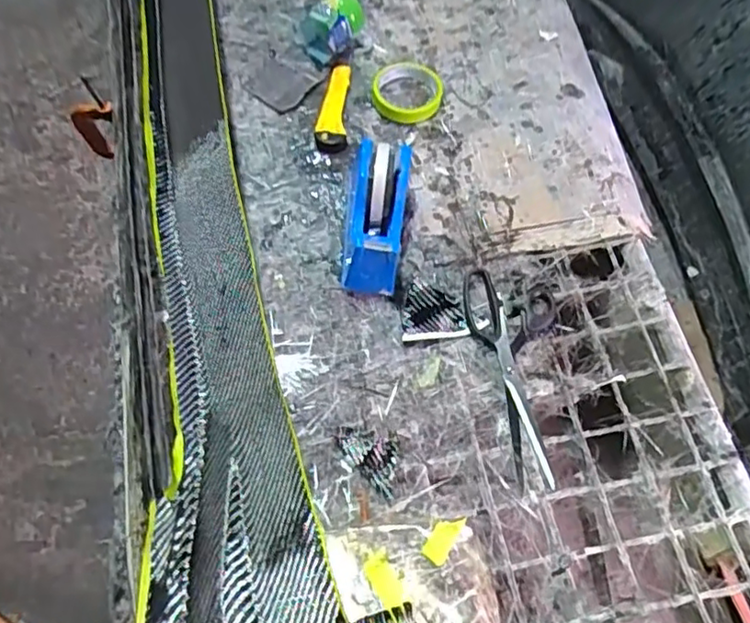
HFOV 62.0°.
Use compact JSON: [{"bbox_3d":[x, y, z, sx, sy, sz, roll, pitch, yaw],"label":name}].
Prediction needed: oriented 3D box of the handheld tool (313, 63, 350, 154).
[{"bbox_3d":[-0.054,-0.264,0.793,0.039,0.032,0.137,2,66,-1],"label":"handheld tool"}]

